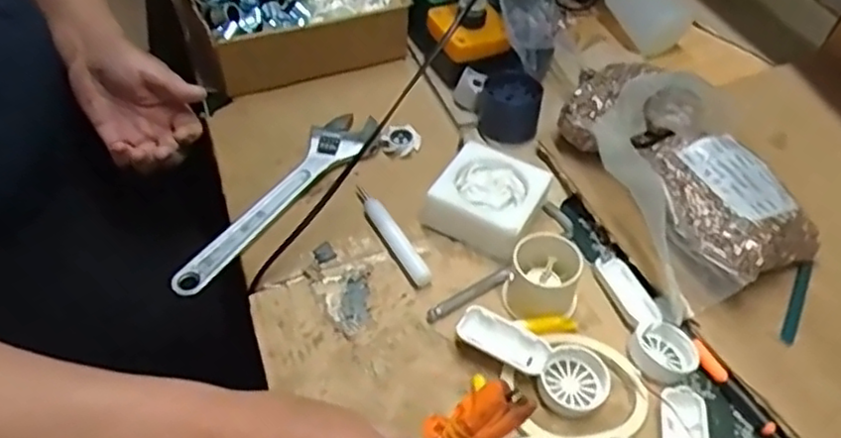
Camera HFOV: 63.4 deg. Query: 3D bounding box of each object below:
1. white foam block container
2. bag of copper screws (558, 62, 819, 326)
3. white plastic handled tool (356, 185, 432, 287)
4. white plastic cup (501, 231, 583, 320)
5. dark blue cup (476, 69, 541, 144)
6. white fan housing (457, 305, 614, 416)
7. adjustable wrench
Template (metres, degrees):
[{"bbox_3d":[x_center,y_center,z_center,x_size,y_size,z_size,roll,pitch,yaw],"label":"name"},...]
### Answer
[{"bbox_3d":[0.057,-0.015,0.574,0.086,0.036,0.093,26,52,18],"label":"white foam block container"},{"bbox_3d":[0.218,-0.049,0.561,0.147,0.113,0.218,-16,52,-17],"label":"bag of copper screws"},{"bbox_3d":[-0.027,0.012,0.567,0.017,0.021,0.113,-18,54,-26],"label":"white plastic handled tool"},{"bbox_3d":[0.097,0.042,0.526,0.060,0.043,0.052,8,47,-5],"label":"white plastic cup"},{"bbox_3d":[0.088,-0.111,0.656,0.055,0.055,0.056,6,47,-7],"label":"dark blue cup"},{"bbox_3d":[0.082,0.097,0.492,0.109,0.019,0.045,31,49,16],"label":"white fan housing"},{"bbox_3d":[-0.119,-0.027,0.586,0.041,0.016,0.242,30,49,16],"label":"adjustable wrench"}]

